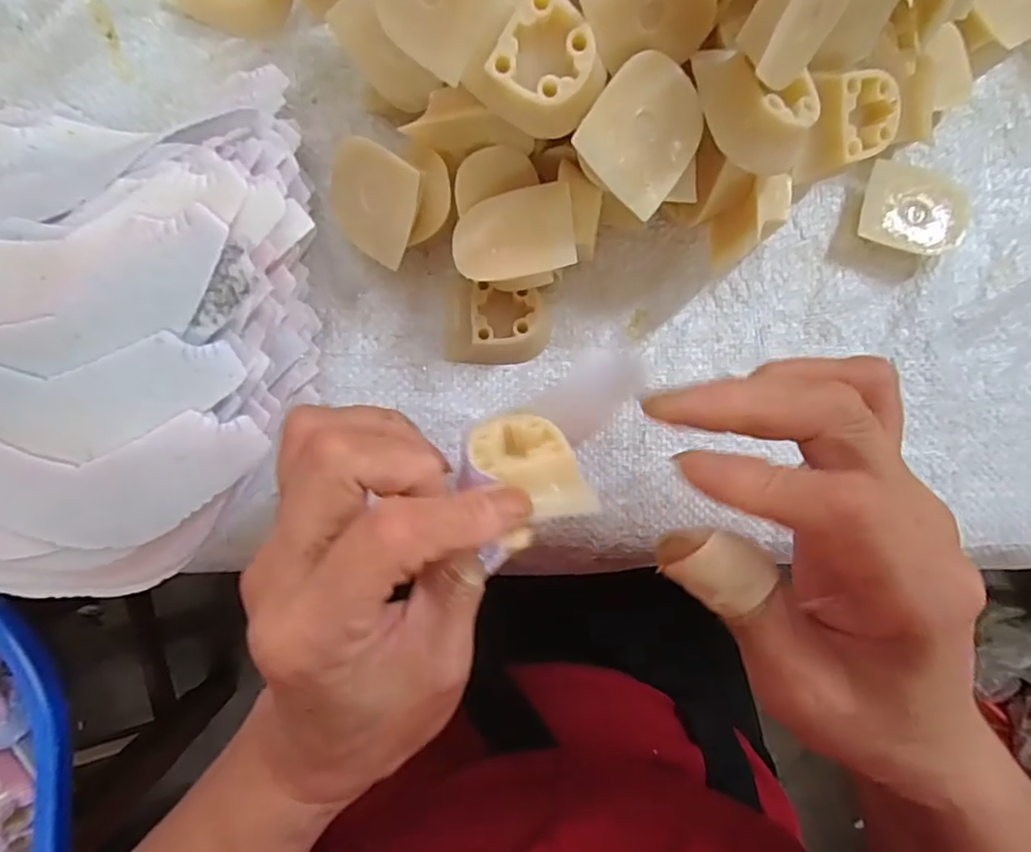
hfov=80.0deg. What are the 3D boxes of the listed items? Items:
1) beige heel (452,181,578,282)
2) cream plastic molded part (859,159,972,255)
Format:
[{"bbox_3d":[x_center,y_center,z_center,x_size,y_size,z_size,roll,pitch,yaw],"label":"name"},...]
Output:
[{"bbox_3d":[-0.001,-0.074,0.234,0.044,0.016,0.036,-8,88,-7],"label":"beige heel"},{"bbox_3d":[0.184,-0.099,0.284,0.046,0.021,0.043,19,84,-4],"label":"cream plastic molded part"}]

